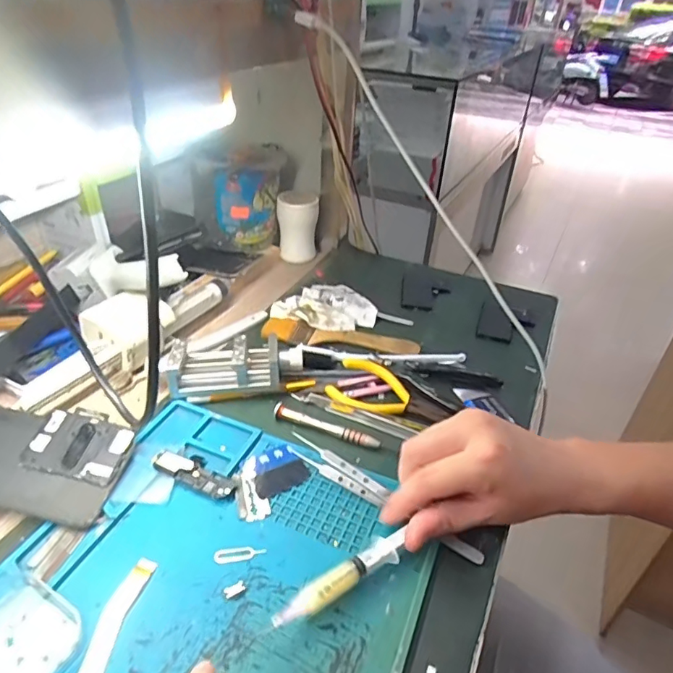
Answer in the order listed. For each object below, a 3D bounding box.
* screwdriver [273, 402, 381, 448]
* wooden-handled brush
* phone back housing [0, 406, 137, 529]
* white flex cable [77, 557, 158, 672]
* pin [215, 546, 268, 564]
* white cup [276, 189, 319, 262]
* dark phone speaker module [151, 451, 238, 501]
[{"bbox_3d":[-0.009,0.076,0.424,0.094,0.012,0.010,15,37,15],"label":"screwdriver"},{"bbox_3d":[0.003,-0.001,0.533,0.166,0.008,0.034,8,36,7],"label":"wooden-handled brush"},{"bbox_3d":[-0.238,0.082,0.369,0.159,0.008,0.081,16,47,1],"label":"phone back housing"},{"bbox_3d":[-0.132,0.172,0.279,0.018,0.004,0.102,6,35,4],"label":"white flex cable"},{"bbox_3d":[-0.063,0.142,0.327,0.033,0.004,0.010,-2,36,-8],"label":"pin"},{"bbox_3d":[-0.052,-0.146,0.668,0.051,0.082,0.047,2,35,-2],"label":"white cup"},{"bbox_3d":[-0.106,0.102,0.378,0.069,0.006,0.025,17,37,18],"label":"dark phone speaker module"}]

